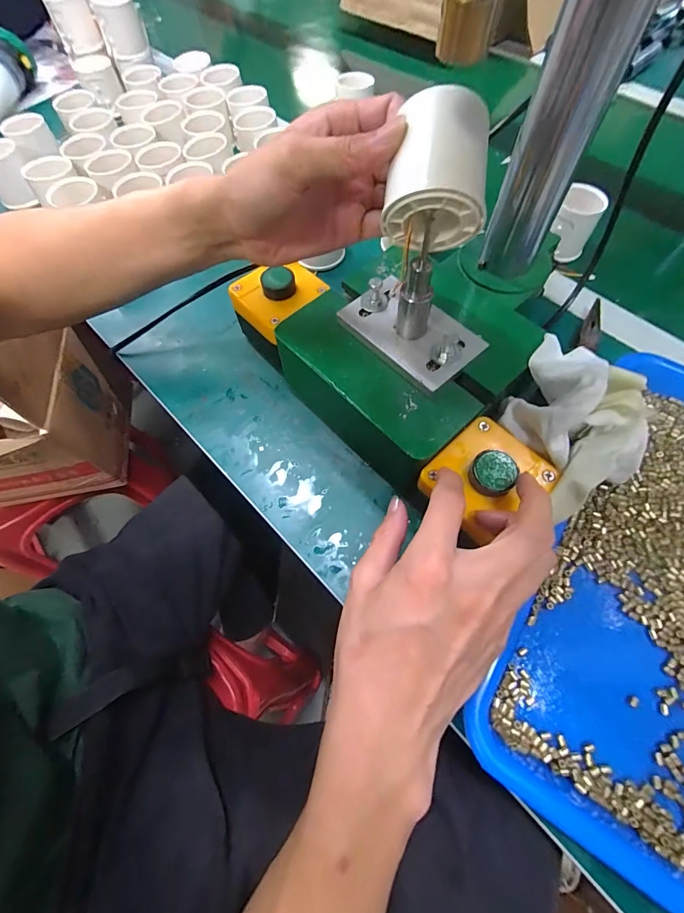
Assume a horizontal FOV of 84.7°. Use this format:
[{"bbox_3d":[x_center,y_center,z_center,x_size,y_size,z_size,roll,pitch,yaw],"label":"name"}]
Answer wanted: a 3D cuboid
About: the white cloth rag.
[{"bbox_3d":[0.149,-0.028,0.246,0.090,0.041,0.096,-33,68,-14],"label":"white cloth rag"}]

